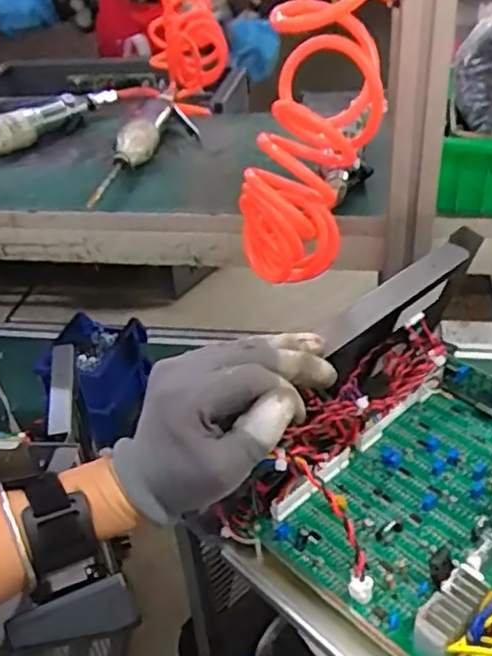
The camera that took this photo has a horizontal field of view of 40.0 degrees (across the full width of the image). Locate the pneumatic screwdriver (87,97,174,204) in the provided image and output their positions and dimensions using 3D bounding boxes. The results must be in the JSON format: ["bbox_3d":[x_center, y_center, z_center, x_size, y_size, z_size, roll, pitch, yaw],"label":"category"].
[{"bbox_3d":[-0.124,-0.203,0.759,0.036,0.032,0.265,1,36,9],"label":"pneumatic screwdriver"}]

